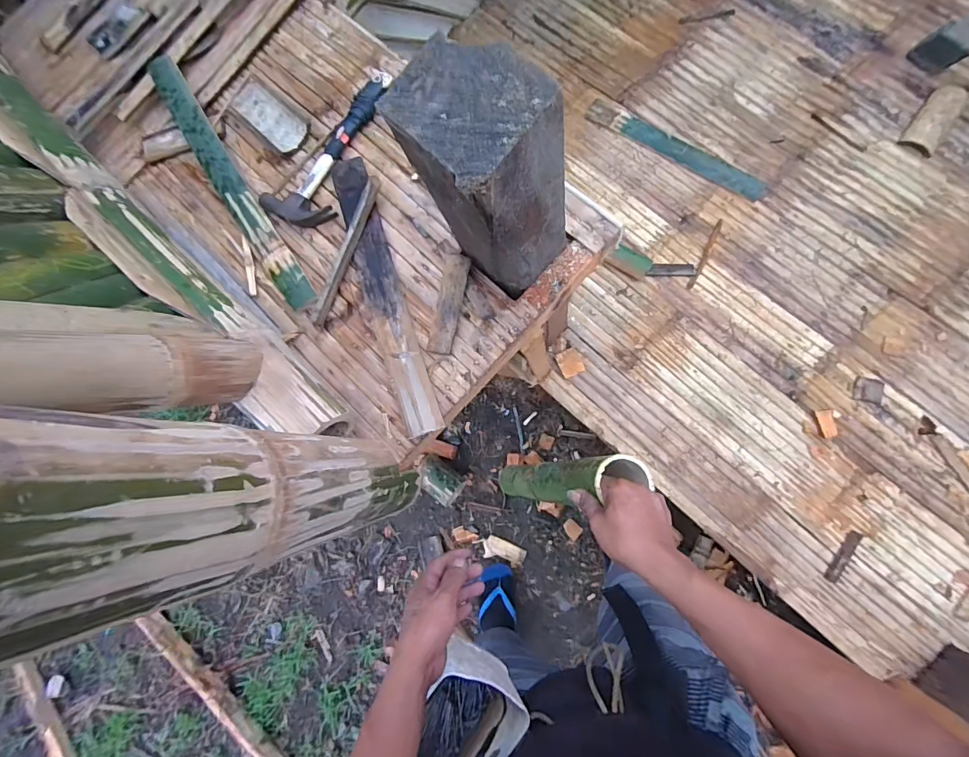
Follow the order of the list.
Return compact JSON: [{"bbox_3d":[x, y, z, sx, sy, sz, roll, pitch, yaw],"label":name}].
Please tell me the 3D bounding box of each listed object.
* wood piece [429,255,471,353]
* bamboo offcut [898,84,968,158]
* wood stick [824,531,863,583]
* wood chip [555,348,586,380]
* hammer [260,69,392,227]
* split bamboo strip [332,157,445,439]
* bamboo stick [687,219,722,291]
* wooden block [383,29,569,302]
[{"bbox_3d":[-0.046,-0.097,0.587,0.033,0.010,0.129,10,89,9],"label":"wood piece"},{"bbox_3d":[0.999,-0.578,1.000,0.069,0.020,0.167,34,88,13],"label":"bamboo offcut"},{"bbox_3d":[0.697,0.346,0.877,0.026,0.004,0.109,34,88,13],"label":"wood stick"},{"bbox_3d":[0.191,-0.036,1.002,0.054,0.004,0.060,-26,78,5],"label":"wood chip"},{"bbox_3d":[-0.220,-0.336,0.654,0.099,0.025,0.252,26,87,13],"label":"hammer"},{"bbox_3d":[-0.137,-0.119,0.614,0.051,0.021,0.400,-19,79,7],"label":"split bamboo strip"},{"bbox_3d":[0.489,-0.276,1.000,0.016,0.004,0.169,25,84,8],"label":"bamboo stick"},{"bbox_3d":[0.010,-0.180,0.465,0.103,0.291,0.106,41,90,13],"label":"wooden block"}]

